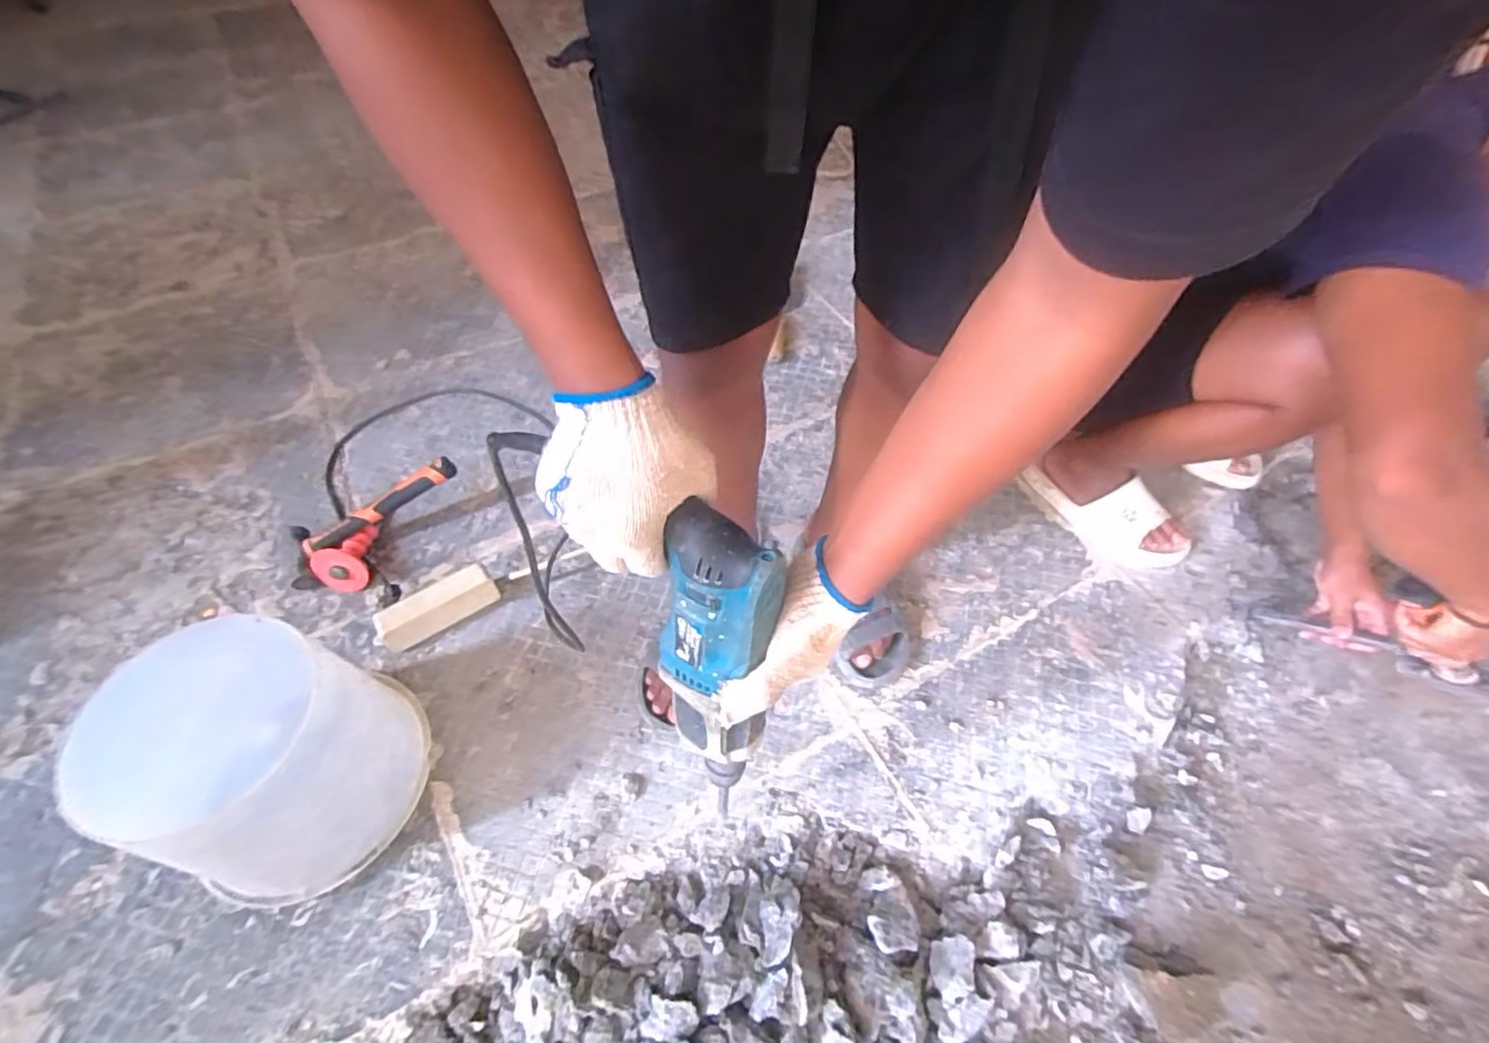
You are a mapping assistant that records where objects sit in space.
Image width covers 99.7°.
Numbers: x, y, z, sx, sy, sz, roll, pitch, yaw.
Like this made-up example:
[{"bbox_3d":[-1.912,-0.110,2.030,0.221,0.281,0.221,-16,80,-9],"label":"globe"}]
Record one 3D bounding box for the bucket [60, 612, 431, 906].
[{"bbox_3d":[-0.506,0.258,0.681,0.225,0.237,0.207,0,54,0],"label":"bucket"}]

